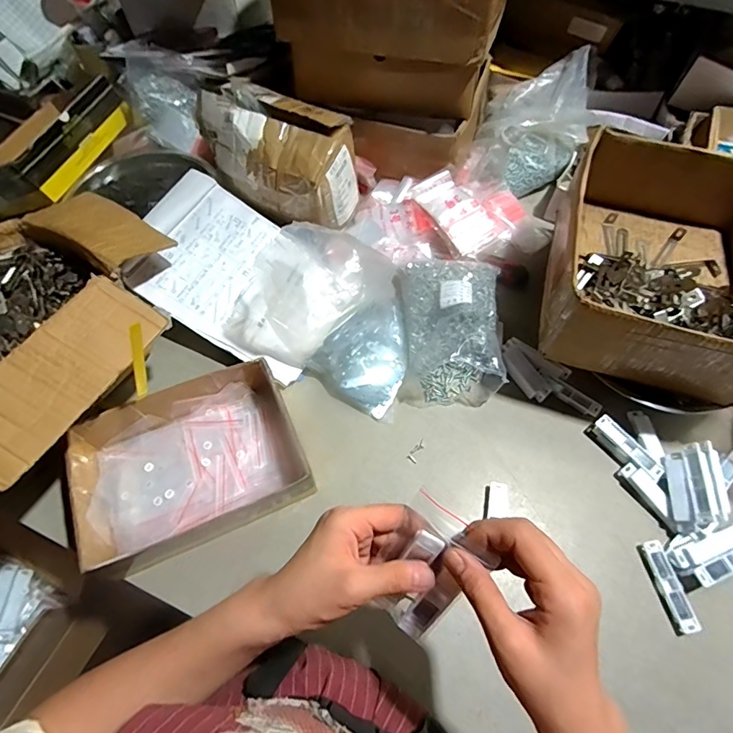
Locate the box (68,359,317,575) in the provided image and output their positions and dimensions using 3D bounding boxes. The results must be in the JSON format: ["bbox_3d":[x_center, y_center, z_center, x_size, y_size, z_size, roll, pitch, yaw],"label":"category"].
[{"bbox_3d":[-0.211,0.115,0.552,0.242,0.067,0.177,-21,63,-11],"label":"box"}]

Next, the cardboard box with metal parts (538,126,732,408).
[{"bbox_3d":[0.381,-0.136,0.579,0.246,0.117,0.317,17,63,10],"label":"cardboard box with metal parts"}]

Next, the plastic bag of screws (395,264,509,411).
[{"bbox_3d":[0.126,-0.066,0.653,0.147,0.087,0.208,0,61,0],"label":"plastic bag of screws"}]

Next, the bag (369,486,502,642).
[{"bbox_3d":[0.043,0.158,0.350,0.071,0.112,0.019,36,24,22],"label":"bag"}]

